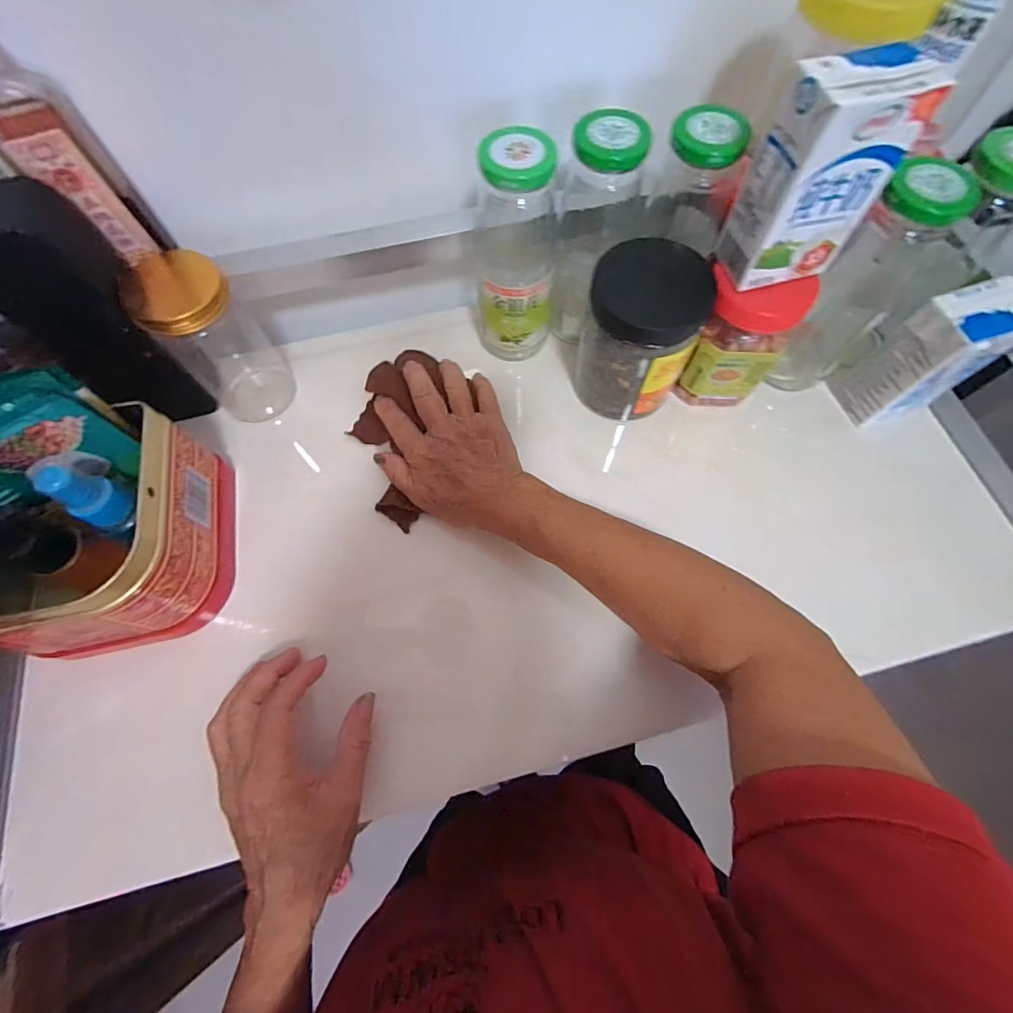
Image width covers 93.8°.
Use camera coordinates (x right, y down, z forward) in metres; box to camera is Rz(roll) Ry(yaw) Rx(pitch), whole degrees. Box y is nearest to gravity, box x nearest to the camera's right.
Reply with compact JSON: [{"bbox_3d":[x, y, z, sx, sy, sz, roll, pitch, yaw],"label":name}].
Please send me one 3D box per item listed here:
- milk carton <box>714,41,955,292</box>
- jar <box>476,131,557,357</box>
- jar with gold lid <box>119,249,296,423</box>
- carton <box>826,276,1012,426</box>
[{"bbox_3d":[0.177,-0.189,0.275,0.068,0.104,0.040,-15,69,-5],"label":"milk carton"},{"bbox_3d":[0.007,-0.185,0.363,0.058,0.167,0.057,0,69,1],"label":"jar"},{"bbox_3d":[-0.226,-0.131,0.375,0.062,0.115,0.071,-34,72,-12],"label":"jar with gold lid"},{"bbox_3d":[0.314,-0.113,0.357,0.071,0.101,0.053,-19,70,-7],"label":"carton"}]

